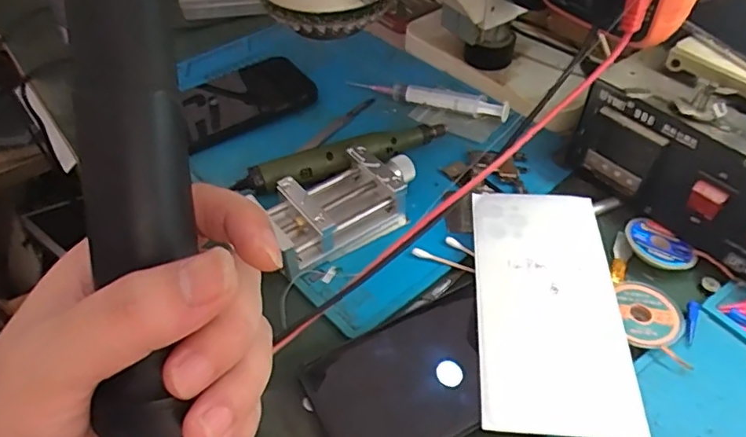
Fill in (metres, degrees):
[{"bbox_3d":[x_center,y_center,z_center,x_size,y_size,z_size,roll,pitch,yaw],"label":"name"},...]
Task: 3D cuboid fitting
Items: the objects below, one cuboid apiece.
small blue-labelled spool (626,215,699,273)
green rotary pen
[{"bbox_3d":[0.189,0.018,0.359,0.045,0.014,0.036,25,53,25],"label":"small blue-labelled spool"},{"bbox_3d":[-0.019,-0.048,0.409,0.167,0.024,0.025,-18,48,-13],"label":"green rotary pen"}]

